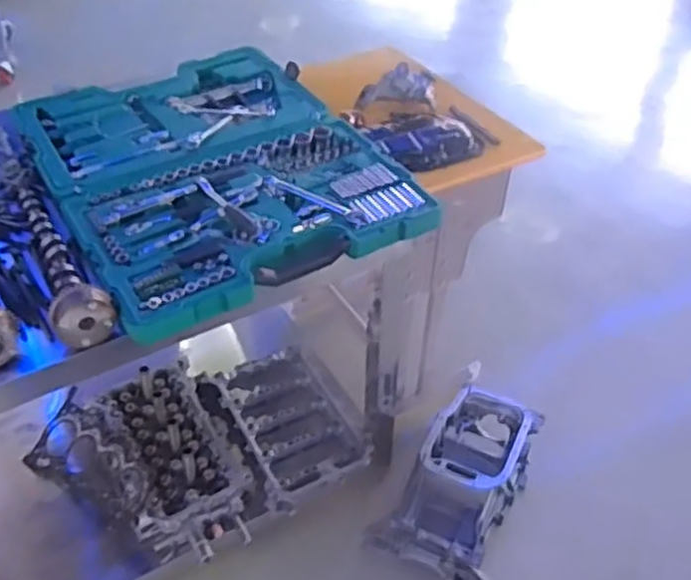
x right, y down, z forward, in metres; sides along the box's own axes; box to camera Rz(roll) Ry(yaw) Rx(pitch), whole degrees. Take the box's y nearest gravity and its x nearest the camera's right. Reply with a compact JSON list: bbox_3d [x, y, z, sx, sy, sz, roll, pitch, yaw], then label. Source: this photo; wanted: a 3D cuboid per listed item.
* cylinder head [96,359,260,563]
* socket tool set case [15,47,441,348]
[{"bbox_3d":[-0.355,0.356,1.589,0.256,0.125,0.413,-19,46,-18],"label":"cylinder head"},{"bbox_3d":[-0.261,-0.244,1.350,0.564,0.051,0.743,-22,46,-19],"label":"socket tool set case"}]

